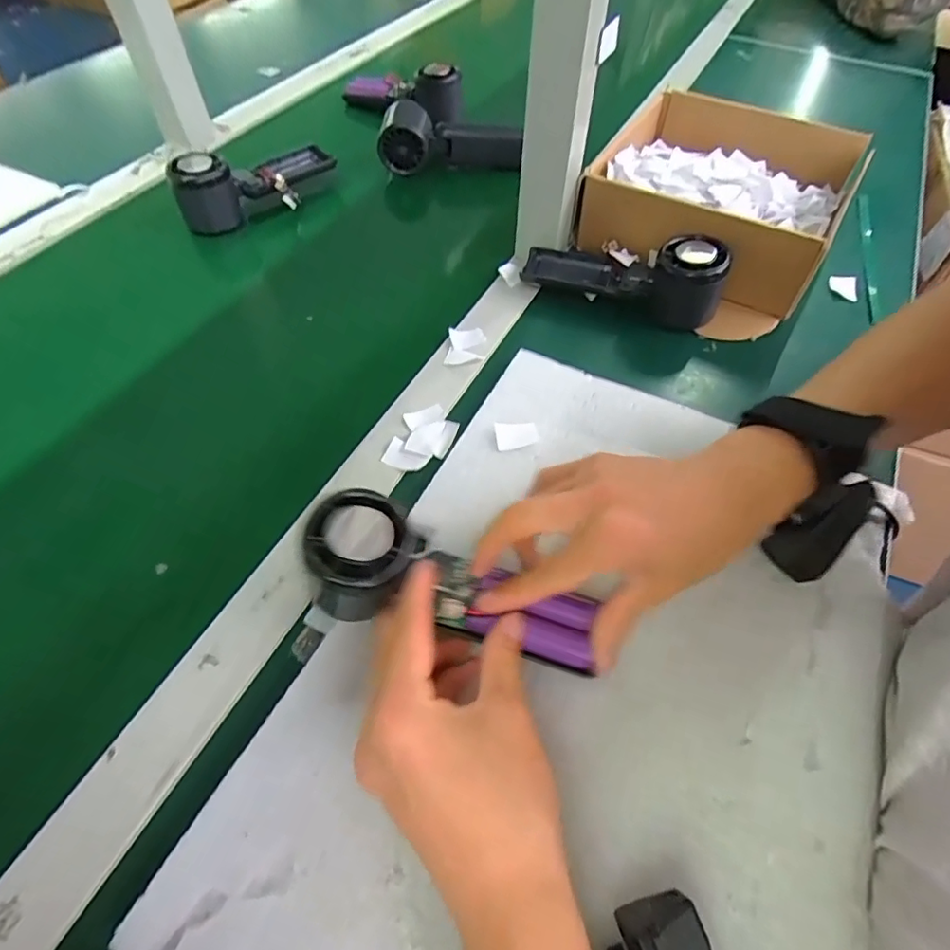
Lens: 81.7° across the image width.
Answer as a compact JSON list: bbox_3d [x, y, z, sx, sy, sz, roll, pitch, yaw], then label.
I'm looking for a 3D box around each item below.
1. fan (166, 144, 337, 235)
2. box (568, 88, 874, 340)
[{"bbox_3d":[-0.217,-0.296,0.556,0.162,0.071,0.061,-33,62,-22],"label":"fan"},{"bbox_3d":[0.225,-0.263,0.523,0.217,0.094,0.235,28,59,17],"label":"box"}]

